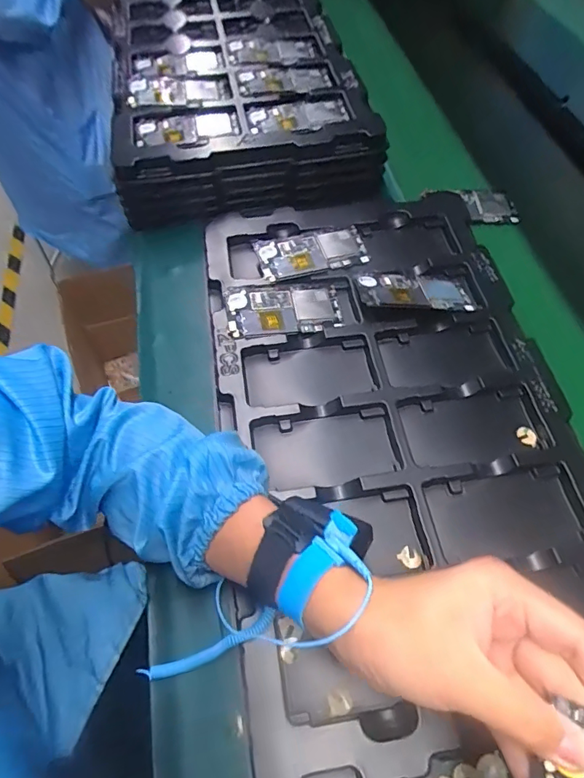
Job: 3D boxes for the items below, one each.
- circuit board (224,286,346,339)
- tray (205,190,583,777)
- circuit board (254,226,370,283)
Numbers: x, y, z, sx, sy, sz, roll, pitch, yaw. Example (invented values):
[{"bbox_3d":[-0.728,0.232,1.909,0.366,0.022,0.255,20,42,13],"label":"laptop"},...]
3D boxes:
[{"bbox_3d":[-0.010,-0.085,0.501,0.119,0.008,0.062,-8,60,-7],"label":"circuit board"},{"bbox_3d":[0.098,0.016,0.452,0.324,0.031,0.546,-6,59,-6],"label":"tray"},{"bbox_3d":[0.024,-0.161,0.544,0.123,0.008,0.064,-13,60,-10],"label":"circuit board"}]

